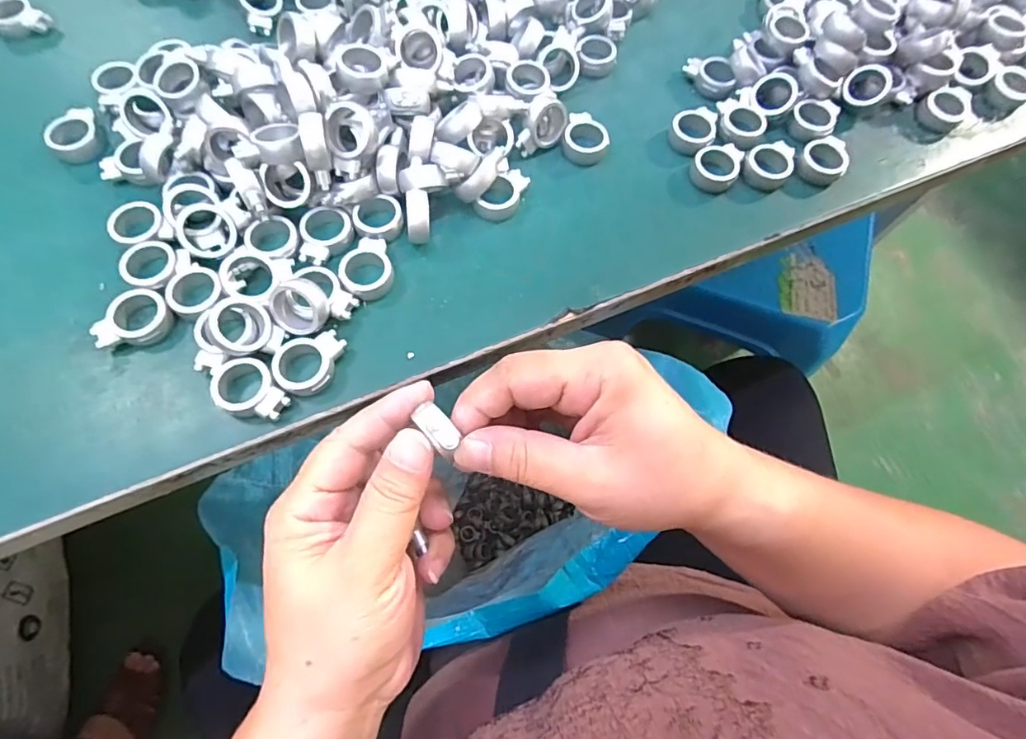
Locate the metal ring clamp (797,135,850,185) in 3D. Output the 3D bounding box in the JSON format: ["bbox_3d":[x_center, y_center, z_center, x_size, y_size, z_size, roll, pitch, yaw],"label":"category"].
[{"bbox_3d":[0.181,-0.121,0.297,0.033,0.009,0.026,-36,74,-15],"label":"metal ring clamp"}]

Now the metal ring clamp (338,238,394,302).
[{"bbox_3d":[-0.073,-0.052,0.256,0.026,0.010,0.034,5,74,-7],"label":"metal ring clamp"}]

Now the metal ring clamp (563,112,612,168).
[{"bbox_3d":[0.043,-0.135,0.298,0.026,0.011,0.030,12,68,3],"label":"metal ring clamp"}]

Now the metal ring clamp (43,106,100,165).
[{"bbox_3d":[-0.240,-0.129,0.282,0.023,0.013,0.031,34,71,11],"label":"metal ring clamp"}]

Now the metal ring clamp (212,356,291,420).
[{"bbox_3d":[-0.120,0.009,0.232,0.036,0.010,0.025,30,70,9],"label":"metal ring clamp"}]

